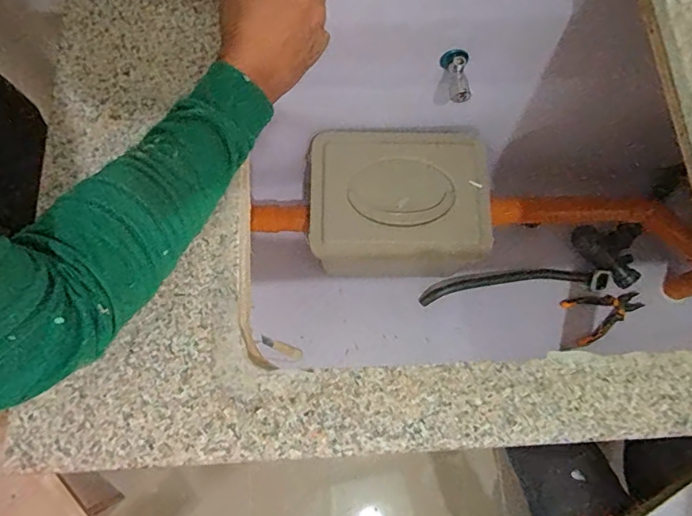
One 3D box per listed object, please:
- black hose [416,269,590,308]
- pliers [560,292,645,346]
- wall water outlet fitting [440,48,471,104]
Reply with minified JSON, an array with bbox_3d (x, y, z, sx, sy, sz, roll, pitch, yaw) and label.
[{"bbox_3d":[0.368,0.060,1.135,0.391,0.033,0.053,-7,75,-4],"label":"black hose"},{"bbox_3d":[0.612,0.133,1.133,0.162,0.014,0.108,-19,74,10],"label":"pliers"},{"bbox_3d":[0.179,-0.296,0.781,0.038,0.035,0.085,-3,74,-3],"label":"wall water outlet fitting"}]

